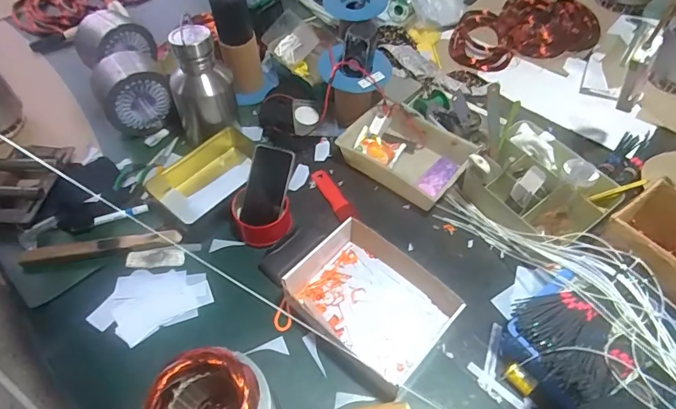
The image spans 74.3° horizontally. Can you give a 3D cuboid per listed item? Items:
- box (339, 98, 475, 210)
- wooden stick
[{"bbox_3d":[0.140,-0.105,0.924,0.243,0.059,0.176,36,61,23],"label":"box"},{"bbox_3d":[-0.426,0.075,0.808,0.275,0.022,0.027,-8,54,-6],"label":"wooden stick"}]

